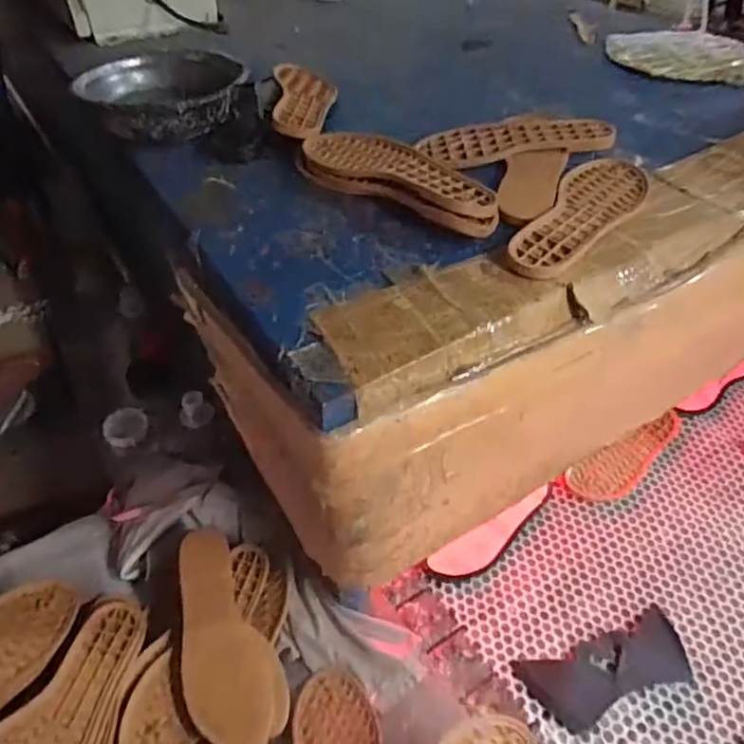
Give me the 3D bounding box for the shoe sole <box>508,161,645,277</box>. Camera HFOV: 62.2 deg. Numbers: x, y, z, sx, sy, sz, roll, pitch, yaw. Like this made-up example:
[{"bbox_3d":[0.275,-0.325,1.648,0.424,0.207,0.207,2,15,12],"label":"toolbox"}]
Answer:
[{"bbox_3d":[0.228,-0.174,0.664,0.084,0.011,0.266,25,50,24],"label":"shoe sole"}]

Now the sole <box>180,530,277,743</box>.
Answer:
[{"bbox_3d":[-0.163,0.289,0.692,0.096,0.016,0.231,-9,58,-3],"label":"sole"}]

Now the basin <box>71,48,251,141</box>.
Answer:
[{"bbox_3d":[-0.274,-0.367,0.836,0.196,0.061,0.196,-1,45,1],"label":"basin"}]

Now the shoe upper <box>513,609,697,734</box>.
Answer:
[{"bbox_3d":[0.291,0.365,0.754,0.207,0.006,0.087,-13,46,-12],"label":"shoe upper"}]

